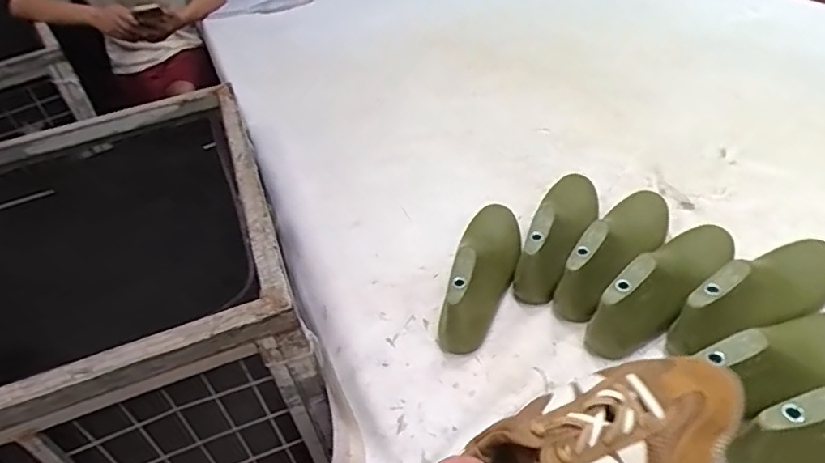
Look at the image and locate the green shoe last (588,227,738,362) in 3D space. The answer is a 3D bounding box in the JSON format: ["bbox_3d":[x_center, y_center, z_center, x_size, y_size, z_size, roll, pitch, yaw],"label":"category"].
[{"bbox_3d":[0.302,0.054,0.636,0.246,0.093,0.067,-36,45,-28],"label":"green shoe last"}]

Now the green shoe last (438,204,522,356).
[{"bbox_3d":[0.093,0.038,0.695,0.072,0.089,0.239,3,41,16],"label":"green shoe last"}]

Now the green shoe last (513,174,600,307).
[{"bbox_3d":[0.203,-0.013,0.735,0.075,0.088,0.244,10,43,22],"label":"green shoe last"}]

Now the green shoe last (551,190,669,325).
[{"bbox_3d":[0.263,0.011,0.692,0.078,0.094,0.237,22,49,32],"label":"green shoe last"}]

